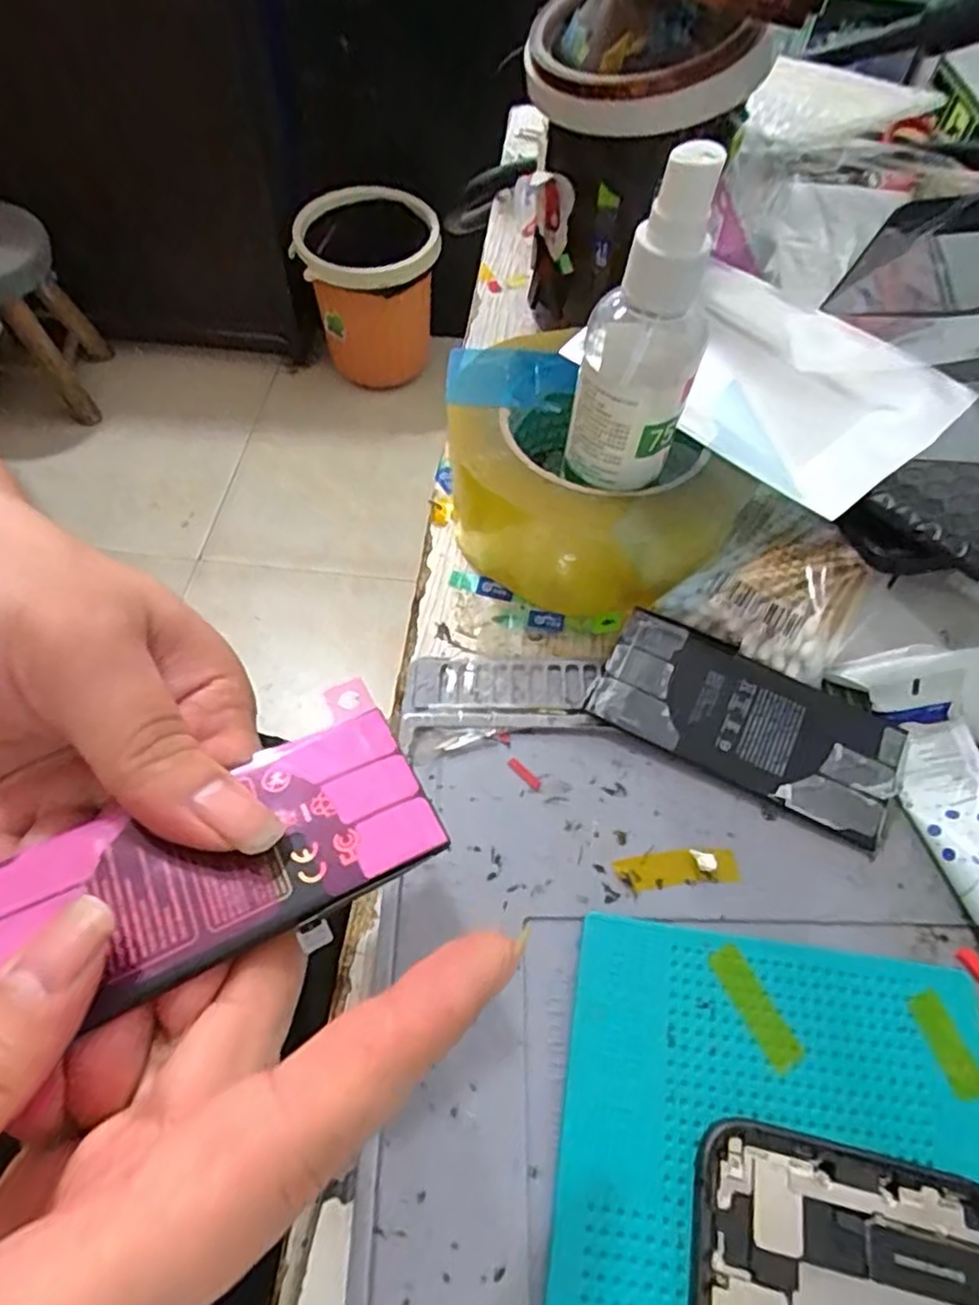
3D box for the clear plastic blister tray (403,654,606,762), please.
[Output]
[{"bbox_3d":[0.004,0.016,0.239,0.068,0.009,0.040,-3,58,-5],"label":"clear plastic blister tray"}]

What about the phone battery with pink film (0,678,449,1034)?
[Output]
[{"bbox_3d":[-0.065,0.046,0.159,0.099,0.007,0.051,-24,62,-17],"label":"phone battery with pink film"}]

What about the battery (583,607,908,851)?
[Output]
[{"bbox_3d":[0.087,0.023,0.229,0.099,0.004,0.044,26,72,9],"label":"battery"}]

